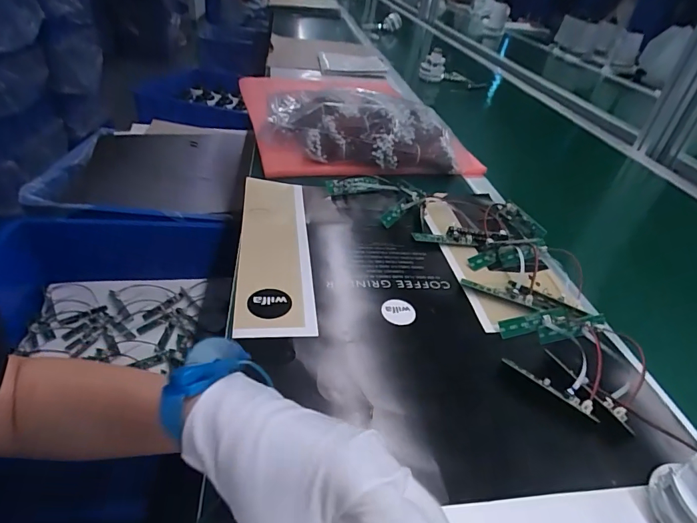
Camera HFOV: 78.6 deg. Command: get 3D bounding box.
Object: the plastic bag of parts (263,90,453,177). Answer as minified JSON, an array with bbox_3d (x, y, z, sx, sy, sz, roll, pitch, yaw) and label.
[{"bbox_3d":[0.019,-0.206,0.683,0.298,0.096,0.135,-3,37,-14],"label":"plastic bag of parts"}]

